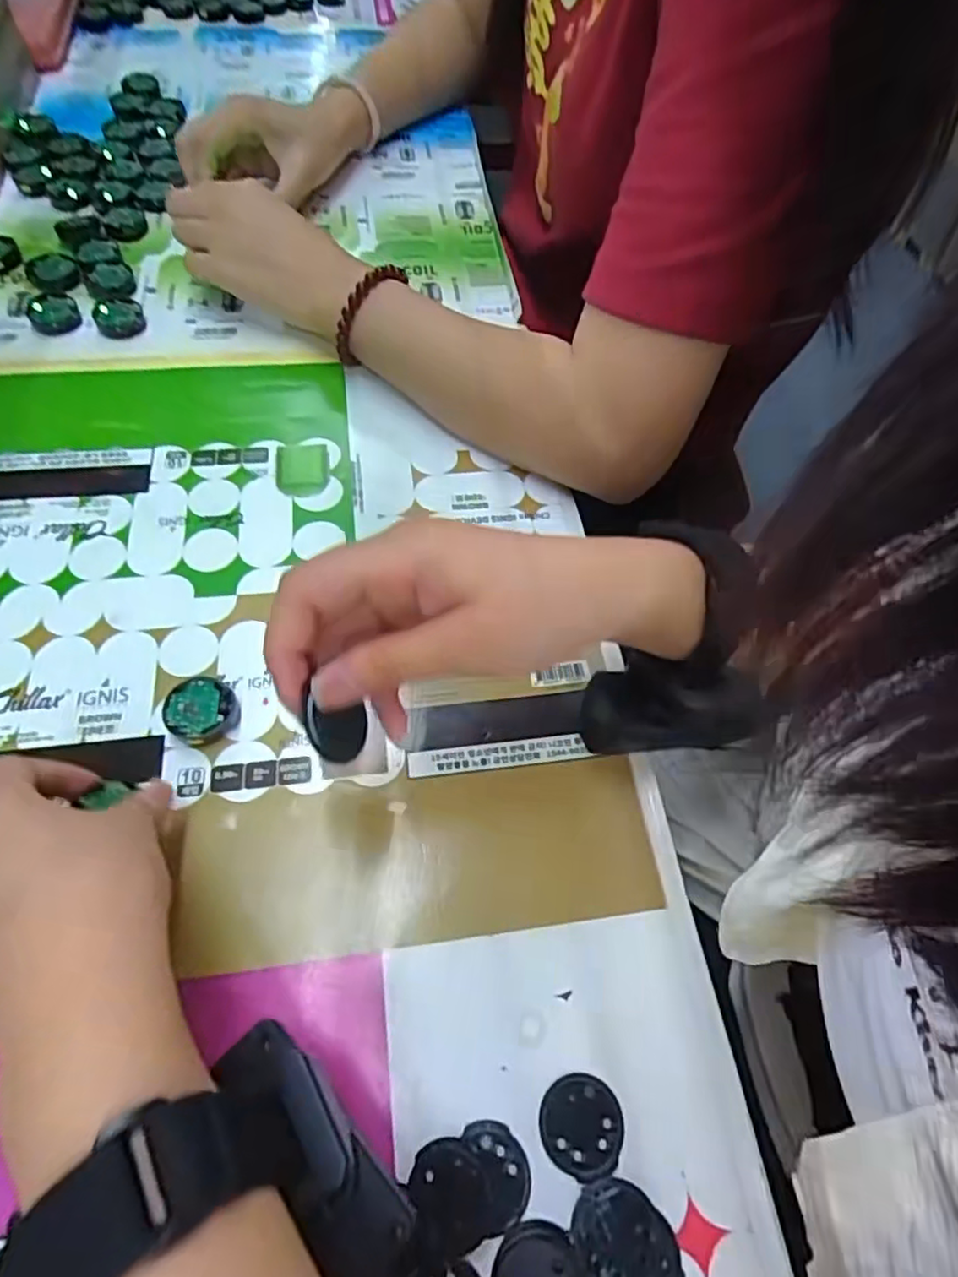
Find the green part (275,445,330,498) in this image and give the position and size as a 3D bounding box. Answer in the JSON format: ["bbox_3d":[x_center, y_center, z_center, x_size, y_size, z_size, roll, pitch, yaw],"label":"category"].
[{"bbox_3d":[-0.102,-0.099,0.386,0.030,0.004,0.039,-7,61,-7],"label":"green part"}]

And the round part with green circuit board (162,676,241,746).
[{"bbox_3d":[-0.125,0.033,0.303,0.031,0.012,0.029,2,61,-3],"label":"round part with green circuit board"}]

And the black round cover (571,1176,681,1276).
[{"bbox_3d":[0.049,0.201,0.220,0.037,0.004,0.029,38,65,17],"label":"black round cover"}]

